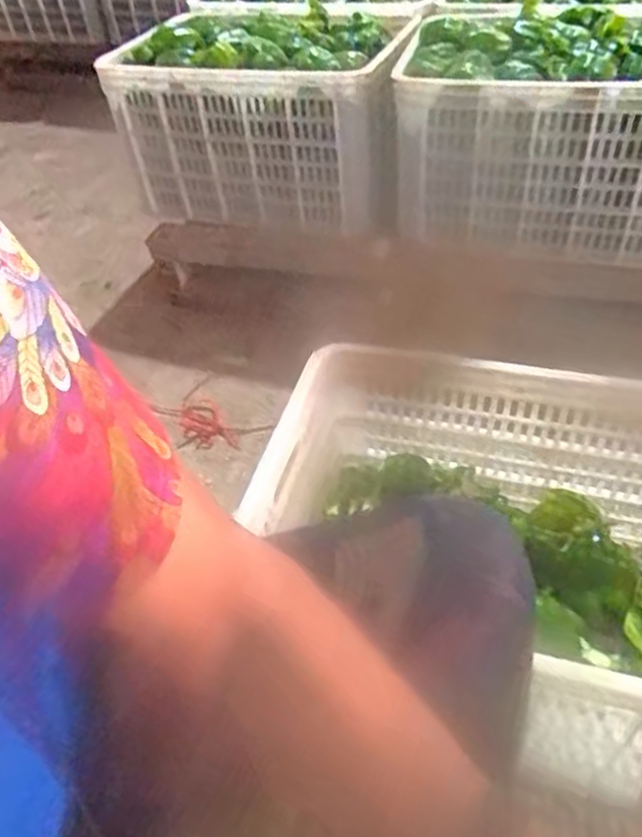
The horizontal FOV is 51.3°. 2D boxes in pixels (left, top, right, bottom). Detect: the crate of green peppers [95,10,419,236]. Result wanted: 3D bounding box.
[{"bbox_3d":[-0.098,-0.558,1.270,0.525,0.296,0.266,9,47,15],"label":"crate of green peppers"}]

